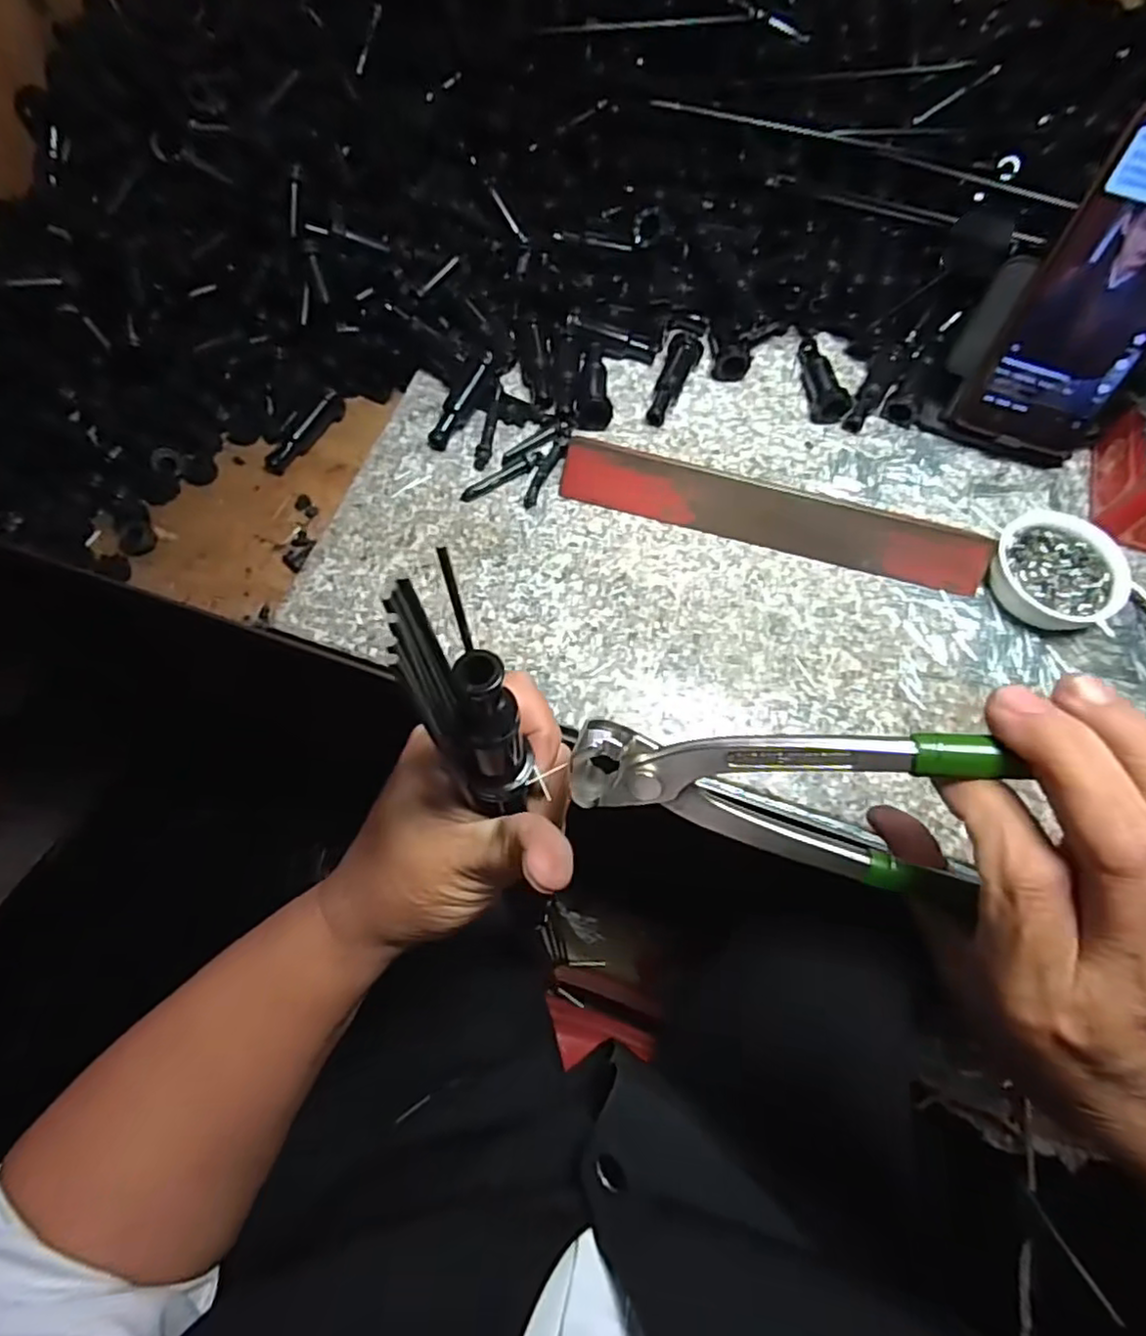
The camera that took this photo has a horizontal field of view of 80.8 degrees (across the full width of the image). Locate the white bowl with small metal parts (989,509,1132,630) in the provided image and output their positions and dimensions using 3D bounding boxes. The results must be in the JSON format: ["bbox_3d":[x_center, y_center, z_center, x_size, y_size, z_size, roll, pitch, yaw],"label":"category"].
[{"bbox_3d":[0.284,-0.056,0.401,0.066,0.028,0.072,1,67,-2],"label":"white bowl with small metal parts"}]

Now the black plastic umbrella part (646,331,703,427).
[{"bbox_3d":[0.068,-0.196,0.455,0.021,0.019,0.069,18,67,6],"label":"black plastic umbrella part"}]

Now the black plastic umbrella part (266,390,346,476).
[{"bbox_3d":[-0.183,-0.162,0.461,0.011,0.020,0.069,34,70,12],"label":"black plastic umbrella part"}]

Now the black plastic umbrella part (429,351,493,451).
[{"bbox_3d":[-0.073,-0.173,0.434,0.011,0.011,0.069,30,87,10],"label":"black plastic umbrella part"}]

